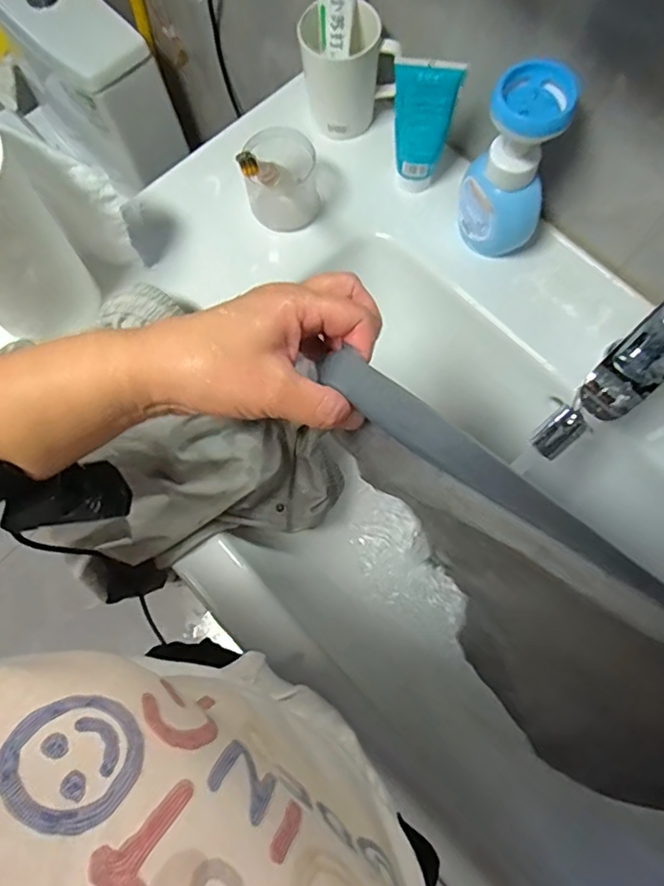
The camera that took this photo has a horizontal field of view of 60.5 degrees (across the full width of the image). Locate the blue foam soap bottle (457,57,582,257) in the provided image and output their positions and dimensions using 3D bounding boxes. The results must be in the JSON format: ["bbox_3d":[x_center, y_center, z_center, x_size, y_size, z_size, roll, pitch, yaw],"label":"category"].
[{"bbox_3d":[0.161,-0.245,0.514,0.062,0.160,0.070,-11,74,-2],"label":"blue foam soap bottle"}]

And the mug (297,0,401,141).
[{"bbox_3d":[0.013,-0.393,0.606,0.083,0.098,0.075,-32,76,-8],"label":"mug"}]

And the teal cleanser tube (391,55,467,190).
[{"bbox_3d":[0.088,-0.304,0.563,0.058,0.143,0.029,5,74,2],"label":"teal cleanser tube"}]

